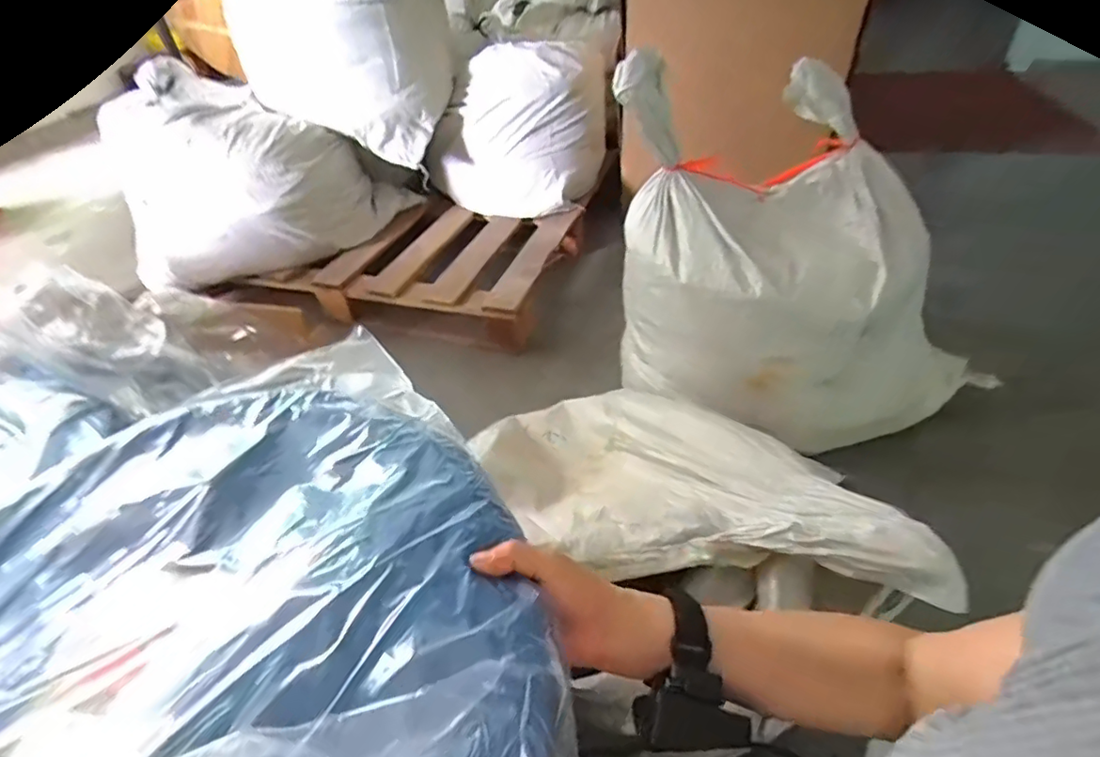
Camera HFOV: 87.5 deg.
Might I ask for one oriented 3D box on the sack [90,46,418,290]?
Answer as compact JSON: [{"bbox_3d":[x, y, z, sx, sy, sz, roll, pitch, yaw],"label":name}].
[{"bbox_3d":[-0.807,-0.590,1.635,0.746,0.438,0.466,-17,43,-14],"label":"sack"}]

